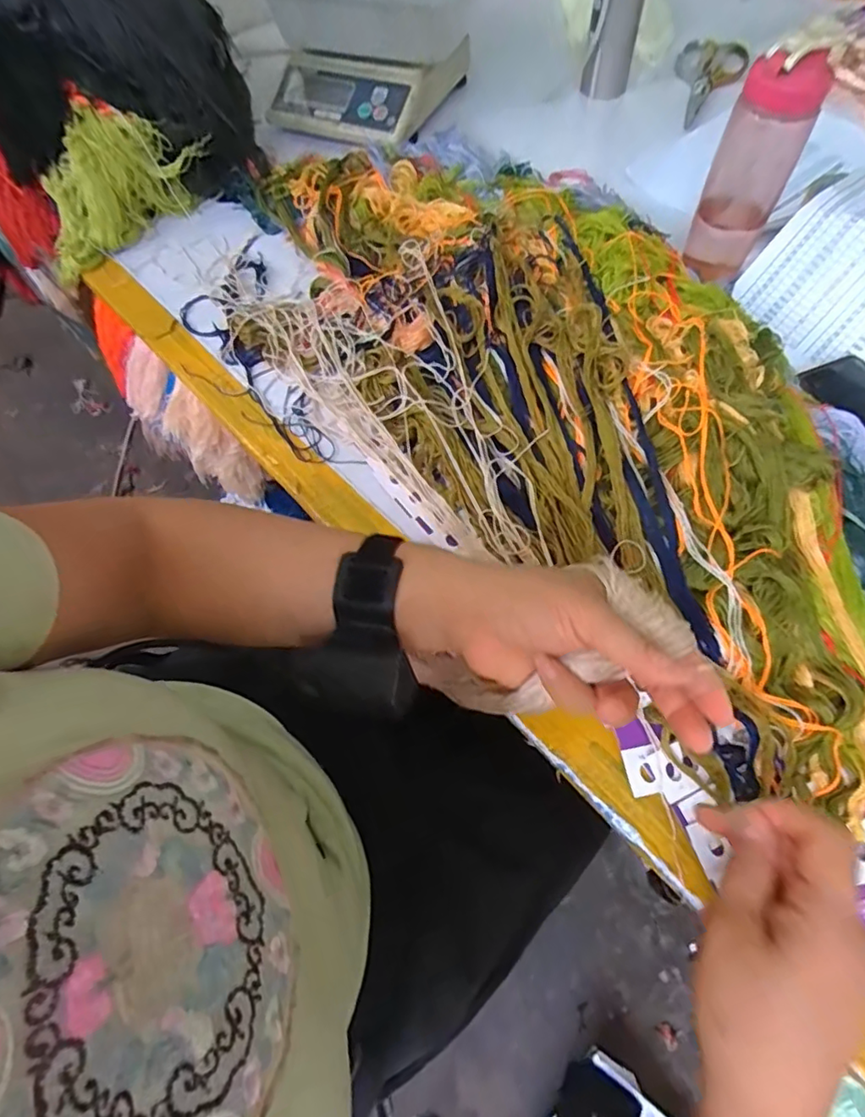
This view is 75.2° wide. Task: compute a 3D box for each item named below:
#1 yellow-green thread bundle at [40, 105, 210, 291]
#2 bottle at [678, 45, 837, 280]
[{"bbox_3d":[-0.367,-0.427,0.636,0.085,0.104,0.208,39,71,20],"label":"yellow-green thread bundle"},{"bbox_3d":[0.294,-0.356,0.521,0.064,0.176,0.058,23,66,14],"label":"bottle"}]

